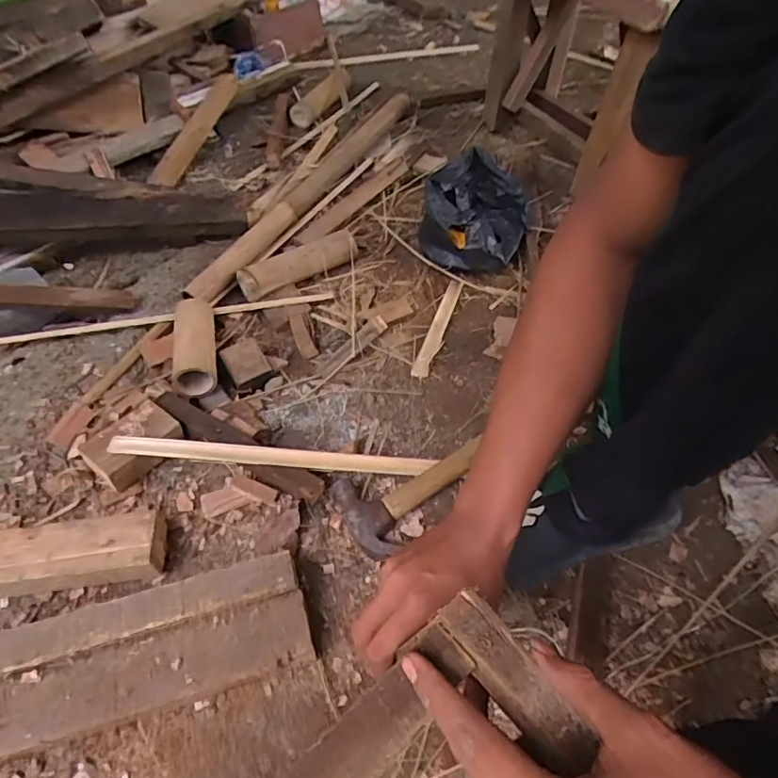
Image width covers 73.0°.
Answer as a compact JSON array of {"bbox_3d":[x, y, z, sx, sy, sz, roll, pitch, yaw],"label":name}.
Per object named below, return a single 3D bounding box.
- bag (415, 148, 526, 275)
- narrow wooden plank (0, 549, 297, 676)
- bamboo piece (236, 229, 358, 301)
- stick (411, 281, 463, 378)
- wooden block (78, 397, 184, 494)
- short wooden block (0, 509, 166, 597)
[{"bbox_3d":[0.144,-0.290,0.848,0.150,0.117,0.204,15,56,10],"label":"bag"},{"bbox_3d":[-0.346,0.234,0.465,0.519,0.029,0.037,-14,56,-10],"label":"narrow wooden plank"},{"bbox_3d":[-0.138,-0.197,0.814,0.201,0.049,0.047,-32,61,-21],"label":"bamboo piece"},{"bbox_3d":[0.076,-0.093,0.789,0.027,0.009,0.198,18,57,12],"label":"stick"},{"bbox_3d":[-0.301,0.067,0.624,0.073,0.048,0.099,36,62,22],"label":"wooden block"},{"bbox_3d":[-0.412,0.179,0.541,0.346,0.050,0.074,-5,55,-4],"label":"short wooden block"}]

